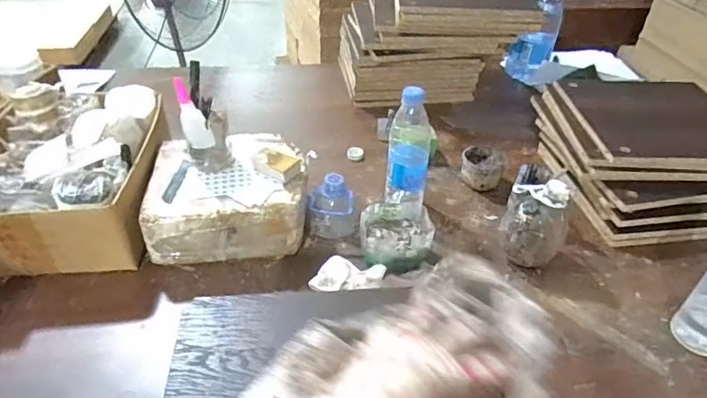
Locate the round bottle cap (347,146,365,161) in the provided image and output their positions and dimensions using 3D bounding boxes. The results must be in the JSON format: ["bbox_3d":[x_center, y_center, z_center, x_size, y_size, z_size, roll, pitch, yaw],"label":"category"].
[{"bbox_3d":[0.004,-0.088,0.945,0.031,0.013,0.028,3,40,-2],"label":"round bottle cap"}]

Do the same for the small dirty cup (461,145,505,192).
[{"bbox_3d":[0.234,-0.055,0.886,0.074,0.050,0.078,3,40,-3],"label":"small dirty cup"}]

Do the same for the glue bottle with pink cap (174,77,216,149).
[{"bbox_3d":[-0.228,-0.118,0.684,0.032,0.102,0.027,7,32,46],"label":"glue bottle with pink cap"}]

